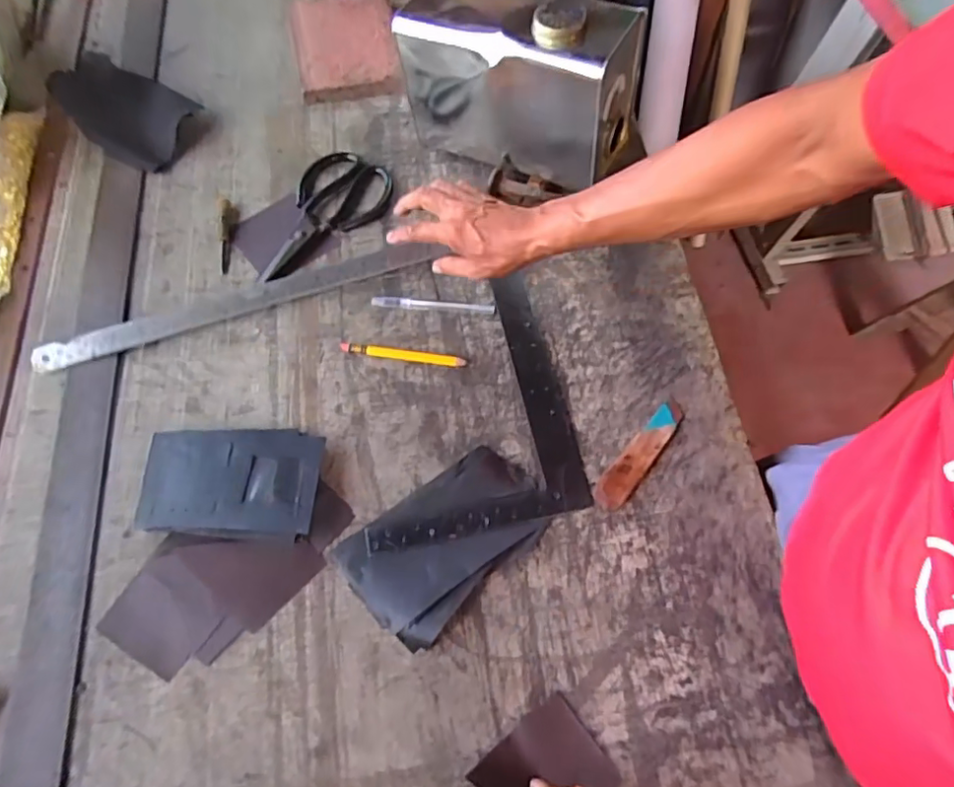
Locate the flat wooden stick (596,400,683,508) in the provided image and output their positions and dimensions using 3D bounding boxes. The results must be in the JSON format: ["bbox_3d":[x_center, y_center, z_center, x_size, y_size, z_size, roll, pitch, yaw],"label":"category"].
[{"bbox_3d":[0.157,0.056,0.549,0.028,0.007,0.131,39,69,14],"label":"flat wooden stick"}]

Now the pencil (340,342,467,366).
[{"bbox_3d":[-0.075,-0.040,0.582,0.125,0.008,0.012,8,65,1],"label":"pencil"}]

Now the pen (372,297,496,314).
[{"bbox_3d":[-0.046,-0.094,0.609,0.127,0.006,0.011,3,65,-2],"label":"pen"}]

